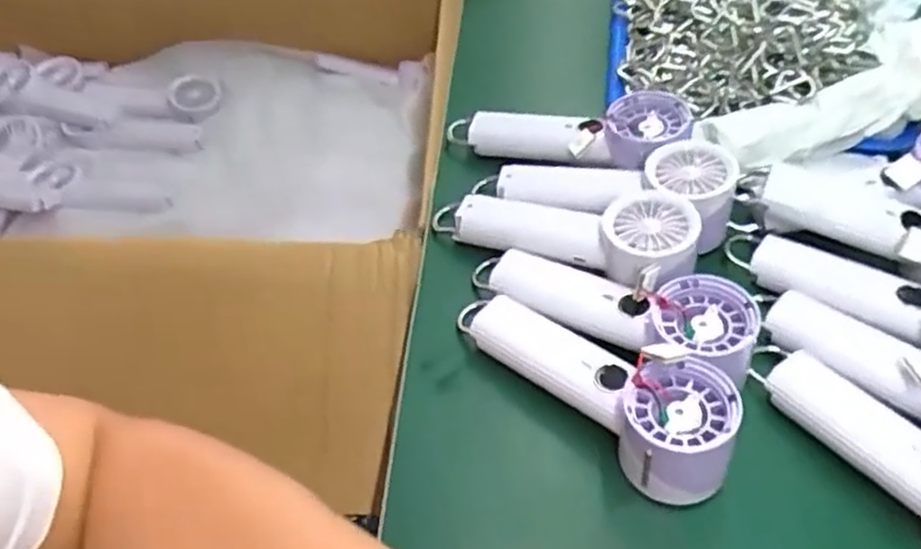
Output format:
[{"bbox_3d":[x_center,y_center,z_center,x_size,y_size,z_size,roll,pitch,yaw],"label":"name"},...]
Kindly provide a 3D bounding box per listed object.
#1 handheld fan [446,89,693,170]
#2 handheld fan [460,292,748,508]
[{"bbox_3d":[0.083,-0.112,0.587,0.195,0.038,0.060,1,50,22],"label":"handheld fan"},{"bbox_3d":[0.084,0.058,0.445,0.064,0.061,0.188,-36,58,-24],"label":"handheld fan"}]

